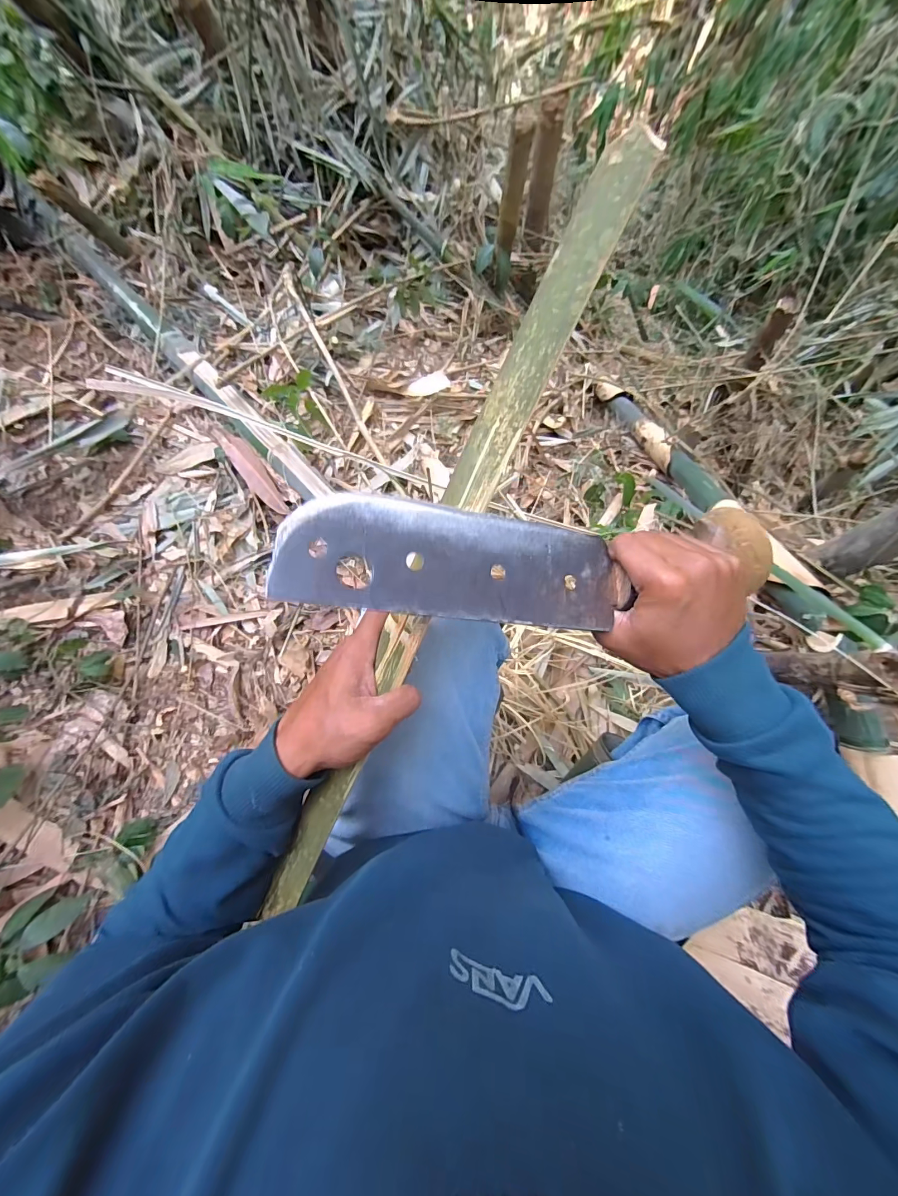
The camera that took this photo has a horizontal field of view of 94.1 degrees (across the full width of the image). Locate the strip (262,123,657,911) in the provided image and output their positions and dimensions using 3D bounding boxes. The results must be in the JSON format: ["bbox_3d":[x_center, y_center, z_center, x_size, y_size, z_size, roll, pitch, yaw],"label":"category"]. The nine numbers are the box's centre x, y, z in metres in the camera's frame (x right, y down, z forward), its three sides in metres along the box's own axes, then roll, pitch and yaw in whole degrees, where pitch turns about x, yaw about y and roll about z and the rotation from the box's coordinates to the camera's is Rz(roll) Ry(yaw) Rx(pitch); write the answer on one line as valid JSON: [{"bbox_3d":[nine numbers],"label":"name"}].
[{"bbox_3d":[-0.017,-0.003,0.278,0.032,0.013,0.543,27,101,10],"label":"strip"}]

